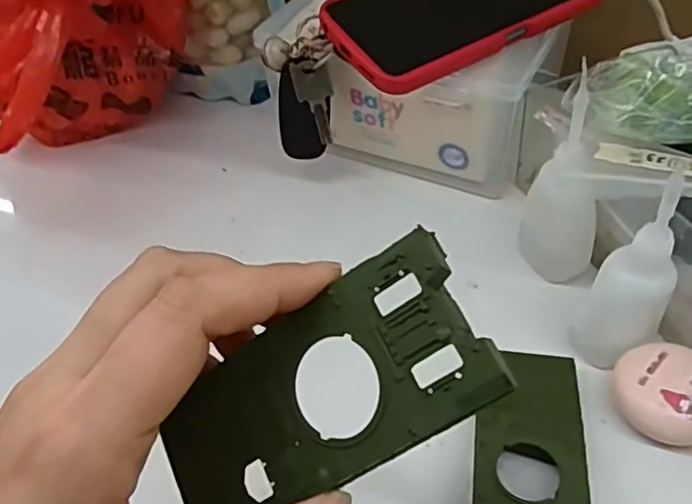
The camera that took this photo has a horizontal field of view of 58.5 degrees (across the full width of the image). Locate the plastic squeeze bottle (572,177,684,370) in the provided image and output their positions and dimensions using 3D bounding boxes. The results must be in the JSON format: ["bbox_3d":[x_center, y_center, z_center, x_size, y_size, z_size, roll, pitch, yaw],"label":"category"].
[{"bbox_3d":[0.131,0.010,0.277,0.030,0.099,0.040,28,55,29],"label":"plastic squeeze bottle"}]

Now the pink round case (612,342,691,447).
[{"bbox_3d":[0.148,0.067,0.284,0.047,0.023,0.045,-3,46,3],"label":"pink round case"}]

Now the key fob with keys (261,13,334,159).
[{"bbox_3d":[-0.029,-0.100,0.390,0.039,0.085,0.016,7,27,13],"label":"key fob with keys"}]

